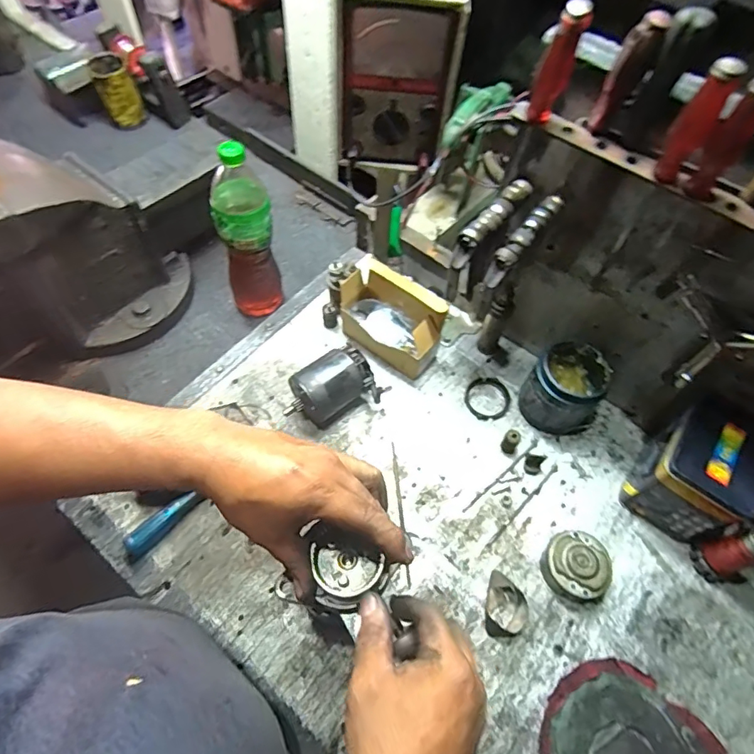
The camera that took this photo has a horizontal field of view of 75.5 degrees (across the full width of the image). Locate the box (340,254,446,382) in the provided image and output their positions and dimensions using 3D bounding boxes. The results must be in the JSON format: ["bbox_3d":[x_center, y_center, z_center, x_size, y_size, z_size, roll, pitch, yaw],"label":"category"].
[{"bbox_3d":[0.017,-0.080,0.691,0.148,0.112,0.085,30,63,15],"label":"box"}]

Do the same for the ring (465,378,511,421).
[{"bbox_3d":[0.160,0.031,0.699,0.064,0.005,0.066,0,61,-1],"label":"ring"}]

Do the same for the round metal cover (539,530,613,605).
[{"bbox_3d":[0.234,0.222,0.572,0.072,0.034,0.074,0,61,-1],"label":"round metal cover"}]

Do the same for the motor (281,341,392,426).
[{"bbox_3d":[-0.065,0.016,0.654,0.124,0.072,0.077,-26,65,-18],"label":"motor"}]

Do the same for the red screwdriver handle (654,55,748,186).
[{"bbox_3d":[0.246,-0.196,0.380,0.023,0.093,0.019,37,66,18],"label":"red screwdriver handle"}]

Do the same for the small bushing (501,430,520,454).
[{"bbox_3d":[0.177,0.085,0.639,0.020,0.039,0.022,0,61,-1],"label":"small bushing"}]

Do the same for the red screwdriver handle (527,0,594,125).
[{"bbox_3d":[0.152,-0.265,0.414,0.028,0.100,0.026,16,62,7],"label":"red screwdriver handle"}]

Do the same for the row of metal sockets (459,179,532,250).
[{"bbox_3d":[0.130,-0.177,0.523,0.021,0.016,0.116,37,64,16],"label":"row of metal sockets"}]

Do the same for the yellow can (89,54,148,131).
[{"bbox_3d":[-0.514,-0.563,0.969,0.076,0.101,0.074,-23,64,-17],"label":"yellow can"}]

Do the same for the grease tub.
[{"bbox_3d":[0.250,0.016,0.642,0.094,0.095,0.085,34,66,16],"label":"grease tub"}]

